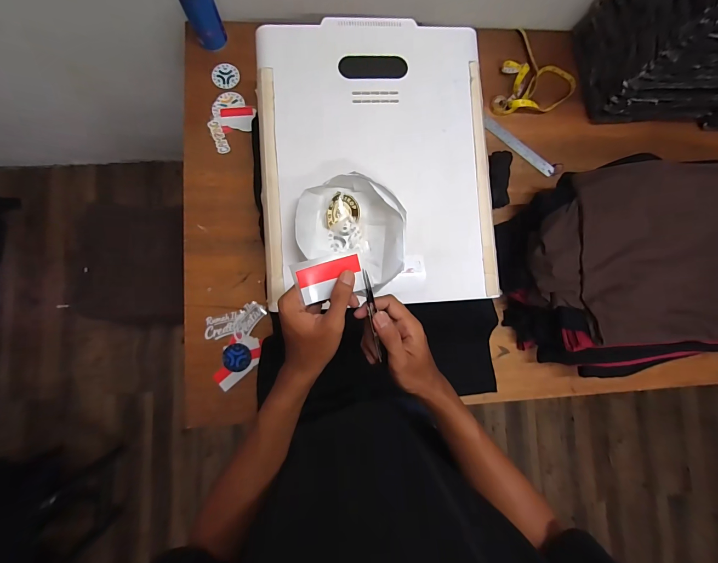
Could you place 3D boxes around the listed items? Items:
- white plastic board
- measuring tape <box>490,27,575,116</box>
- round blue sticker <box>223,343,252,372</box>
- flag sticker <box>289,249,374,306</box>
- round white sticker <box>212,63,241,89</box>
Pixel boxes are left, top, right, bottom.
[{"bbox_3d":[0.033,-0.213,0.563,0.392,0.028,0.493,-3,84,-5],"label":"white plastic board"},{"bbox_3d":[0.397,-0.478,0.759,0.193,0.052,0.193,-45,89,-8],"label":"measuring tape"},{"bbox_3d":[-0.251,0.157,0.665,0.055,0.004,0.058,1,84,-5],"label":"round blue sticker"},{"bbox_3d":[-0.029,-0.006,0.359,0.083,0.006,0.045,-13,99,-12],"label":"flag sticker"},{"bbox_3d":[-0.303,-0.467,0.735,0.057,0.004,0.058,0,92,-12],"label":"round white sticker"}]

